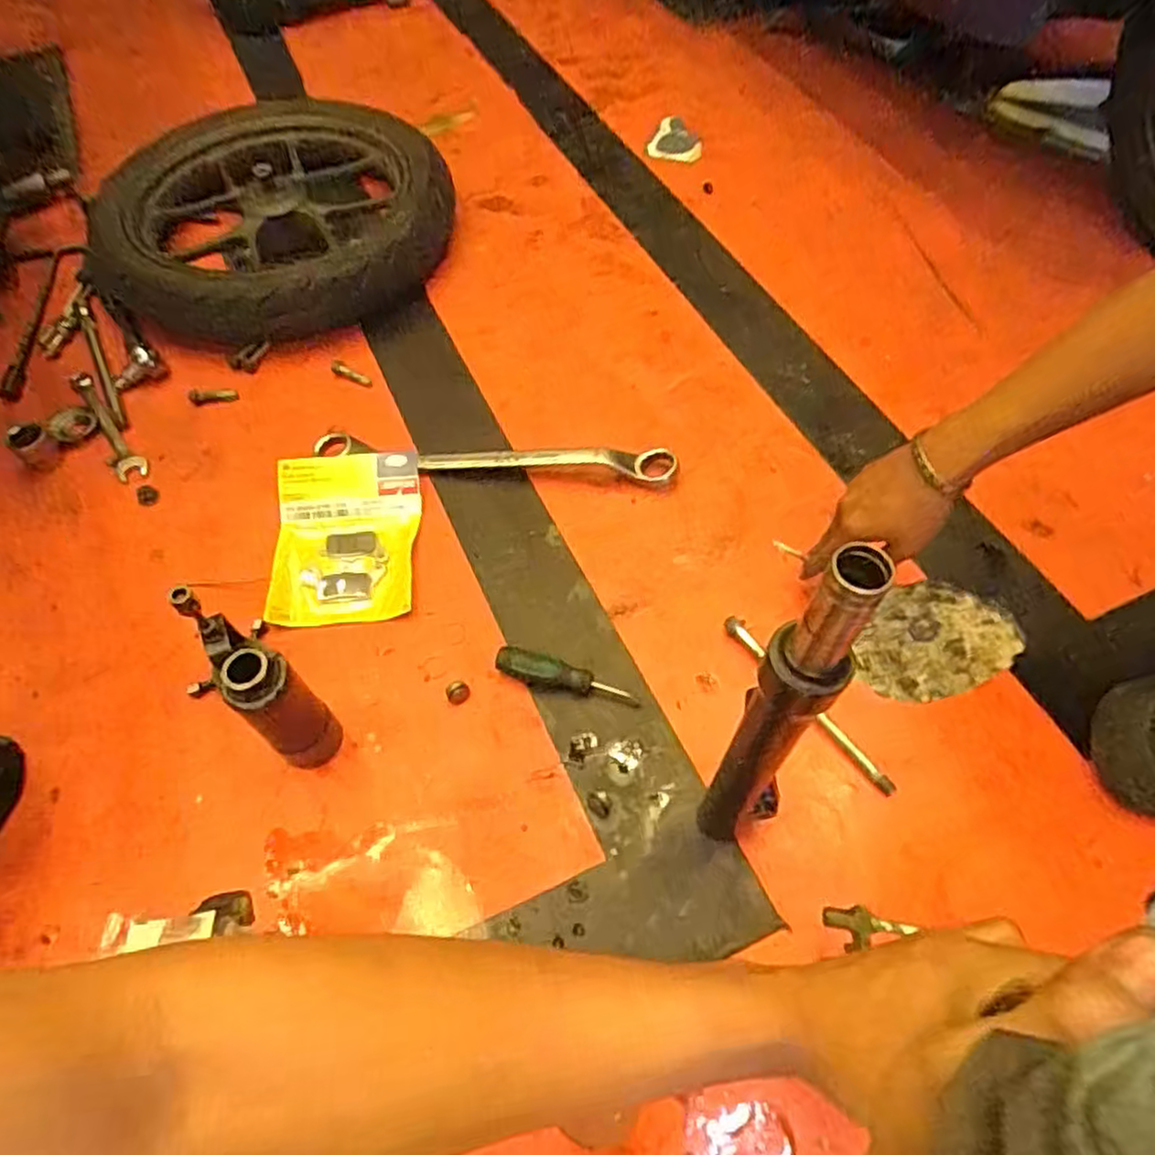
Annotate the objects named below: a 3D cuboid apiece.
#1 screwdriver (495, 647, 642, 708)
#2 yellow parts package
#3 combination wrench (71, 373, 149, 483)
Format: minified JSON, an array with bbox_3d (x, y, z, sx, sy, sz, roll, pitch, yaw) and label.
[{"bbox_3d":[-0.010,0.093,0.660,0.132,0.022,0.025,15,59,11],"label":"screwdriver"},{"bbox_3d":[-0.245,-0.044,0.763,0.152,0.023,0.196,-6,58,-2],"label":"yellow parts package"},{"bbox_3d":[-0.585,-0.187,0.899,0.034,0.018,0.221,-35,63,-19],"label":"combination wrench"}]

